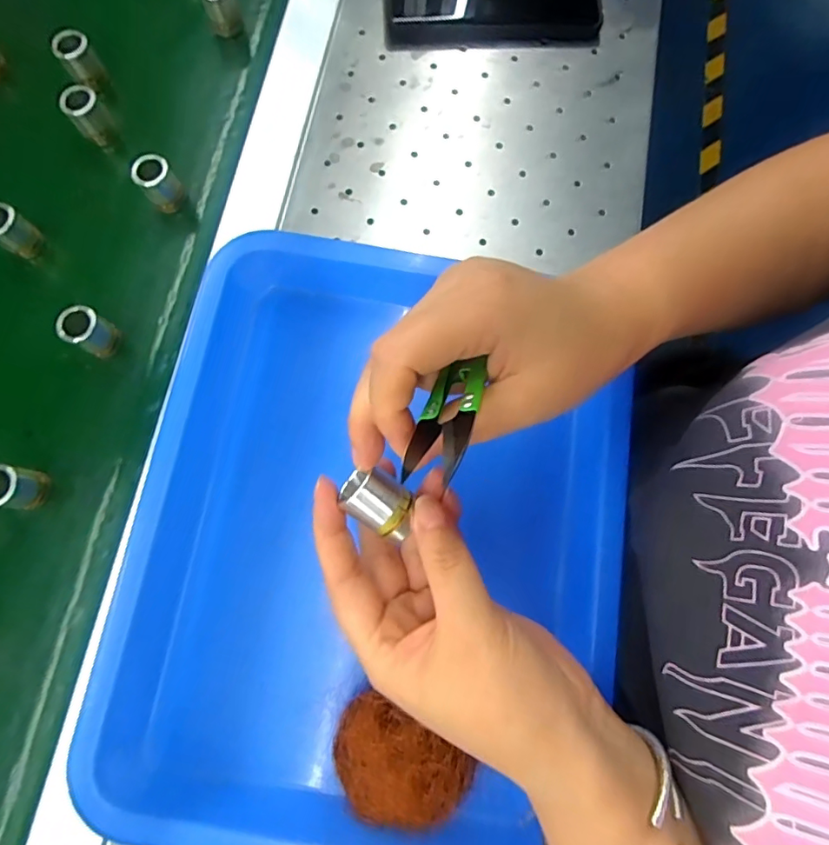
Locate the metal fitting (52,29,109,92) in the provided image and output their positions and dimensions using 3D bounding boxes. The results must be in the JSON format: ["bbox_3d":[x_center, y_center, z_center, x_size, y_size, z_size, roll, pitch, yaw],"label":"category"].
[{"bbox_3d":[-0.239,-0.258,0.372,0.023,0.045,0.019,-37,79,-8],"label":"metal fitting"}]

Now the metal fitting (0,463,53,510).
[{"bbox_3d":[-0.230,0.038,0.293,0.021,0.035,0.023,0,77,0],"label":"metal fitting"}]

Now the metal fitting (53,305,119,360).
[{"bbox_3d":[-0.202,-0.056,0.318,0.019,0.039,0.023,32,79,7],"label":"metal fitting"}]

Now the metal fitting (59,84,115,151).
[{"bbox_3d":[-0.228,-0.214,0.360,0.023,0.041,0.019,-33,79,-7],"label":"metal fitting"}]

